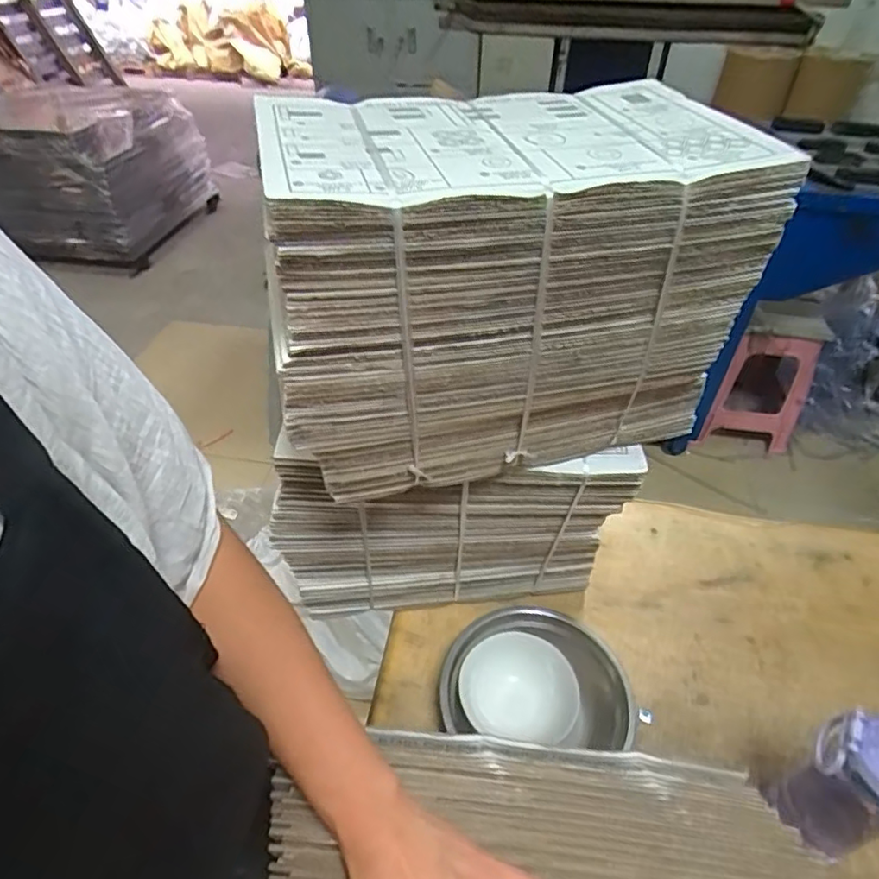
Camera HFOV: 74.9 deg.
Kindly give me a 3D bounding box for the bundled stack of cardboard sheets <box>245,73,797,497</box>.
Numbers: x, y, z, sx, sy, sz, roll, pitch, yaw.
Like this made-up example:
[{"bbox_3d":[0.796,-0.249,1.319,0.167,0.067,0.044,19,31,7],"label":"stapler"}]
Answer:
[{"bbox_3d":[0.051,-0.137,0.533,0.396,0.270,0.211,-9,44,-11],"label":"bundled stack of cardboard sheets"}]

